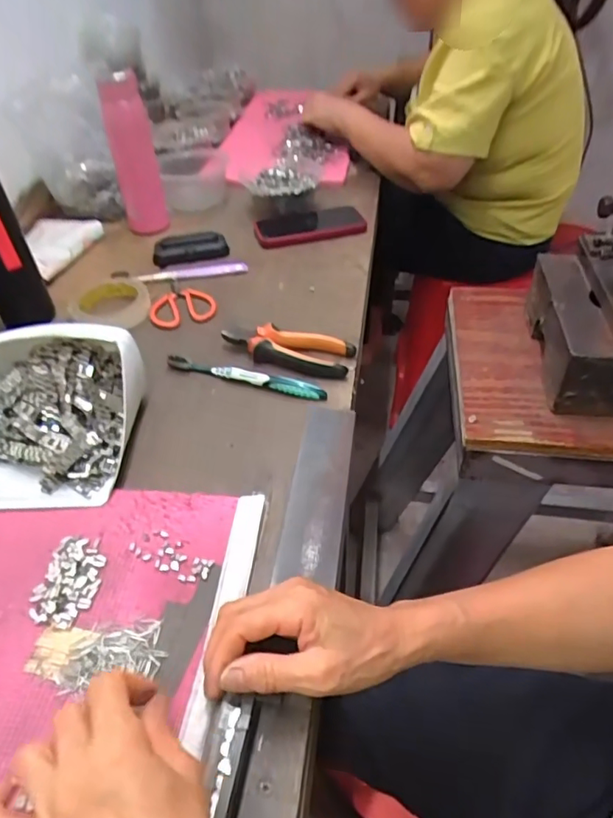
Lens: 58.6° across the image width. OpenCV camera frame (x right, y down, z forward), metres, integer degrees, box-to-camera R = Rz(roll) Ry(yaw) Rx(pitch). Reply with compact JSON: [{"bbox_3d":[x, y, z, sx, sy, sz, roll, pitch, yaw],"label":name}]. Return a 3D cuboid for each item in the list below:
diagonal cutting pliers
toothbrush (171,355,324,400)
[{"bbox_3d":[-0.023,-0.068,0.618,0.149,0.023,0.051,10,45,13],"label":"diagonal cutting pliers"},{"bbox_3d":[-0.067,-0.036,0.593,0.184,0.015,0.015,12,46,15],"label":"toothbrush"}]

